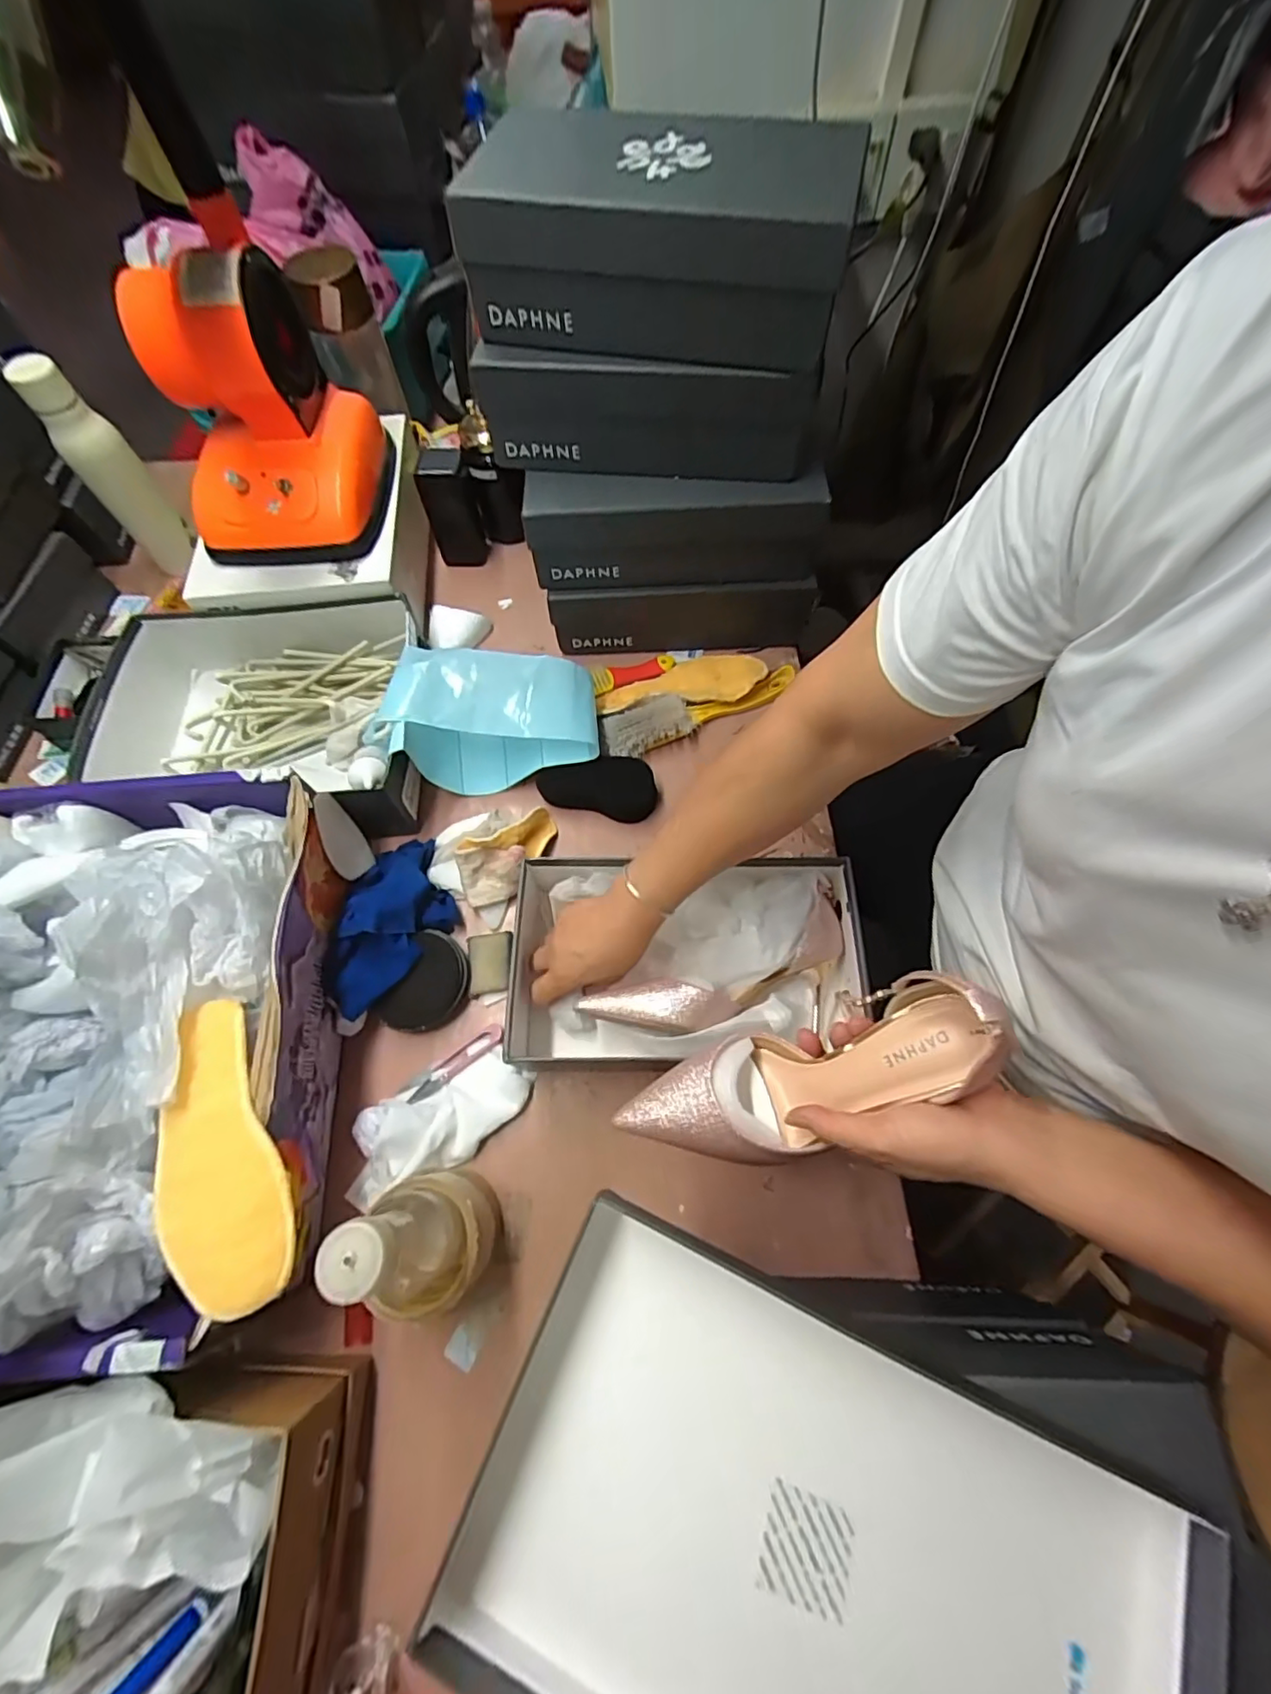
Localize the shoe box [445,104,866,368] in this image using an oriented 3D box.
[{"bbox_3d":[0.017,-0.497,0.486,0.291,0.095,0.157,7,66,4],"label":"shoe box"}]

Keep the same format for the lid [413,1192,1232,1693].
[{"bbox_3d":[0.079,0.325,0.269,0.304,0.044,0.189,22,68,10],"label":"lid"}]

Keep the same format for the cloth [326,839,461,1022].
[{"bbox_3d":[-0.227,0.069,0.567,0.091,0.066,0.178,0,66,1],"label":"cloth"}]

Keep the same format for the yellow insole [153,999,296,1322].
[{"bbox_3d":[-0.285,0.200,0.399,0.075,0.013,0.205,-29,62,-19],"label":"yellow insole"}]

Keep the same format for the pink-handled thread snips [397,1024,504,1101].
[{"bbox_3d":[-0.168,0.200,0.551,0.100,0.008,0.023,-35,70,-13],"label":"pink-handled thread snips"}]

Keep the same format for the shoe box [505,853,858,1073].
[{"bbox_3d":[0.041,0.110,0.547,0.312,0.100,0.177,1,66,2],"label":"shoe box"}]

